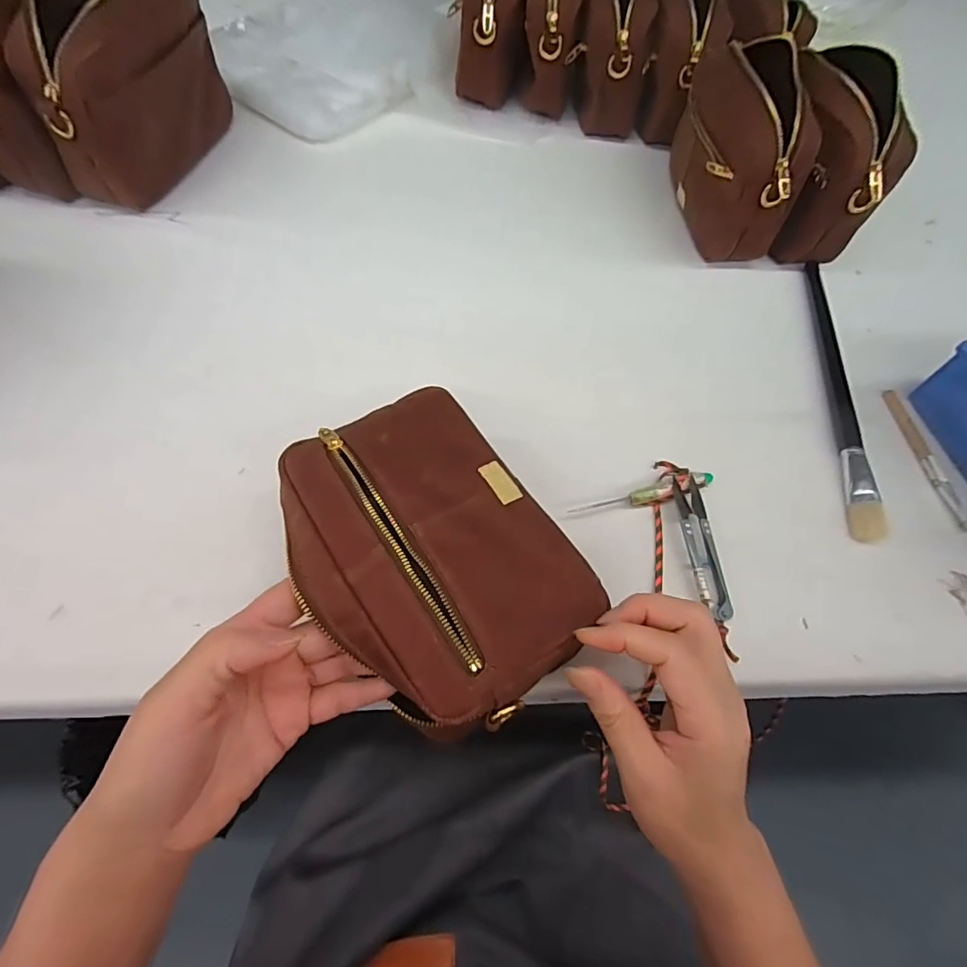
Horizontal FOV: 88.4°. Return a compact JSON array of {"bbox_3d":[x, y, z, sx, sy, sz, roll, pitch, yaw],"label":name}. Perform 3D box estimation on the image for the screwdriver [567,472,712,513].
[{"bbox_3d":[0.117,0.008,0.362,0.110,0.014,0.016,-14,64,-11],"label":"screwdriver"}]

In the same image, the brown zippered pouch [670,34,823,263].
[{"bbox_3d":[0.236,-0.321,0.474,0.076,0.129,0.186,-4,63,-6],"label":"brown zippered pouch"}]

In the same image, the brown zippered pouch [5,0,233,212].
[{"bbox_3d":[-0.316,-0.359,0.447,0.075,0.141,0.179,8,62,0],"label":"brown zippered pouch"}]

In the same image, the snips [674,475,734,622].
[{"bbox_3d":[0.150,0.043,0.344,0.023,0.012,0.099,0,62,-4],"label":"snips"}]

